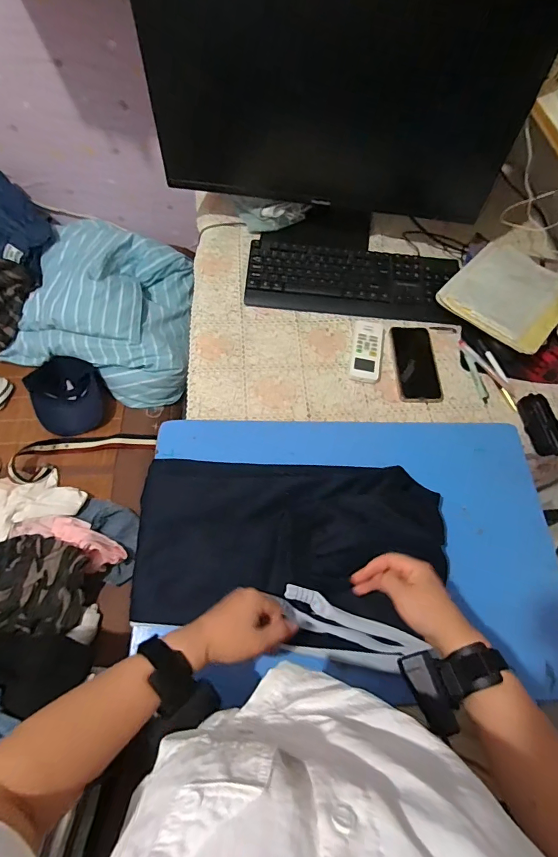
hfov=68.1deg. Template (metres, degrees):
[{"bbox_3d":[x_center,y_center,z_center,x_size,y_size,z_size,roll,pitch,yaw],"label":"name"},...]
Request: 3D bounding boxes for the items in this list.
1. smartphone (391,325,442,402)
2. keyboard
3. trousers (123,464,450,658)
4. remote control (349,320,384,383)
[{"bbox_3d":[0.256,-0.123,0.773,0.081,0.007,0.166,1,63,-3],"label":"smartphone"},{"bbox_3d":[0.150,-0.301,0.841,0.417,0.035,0.157,6,62,0],"label":"keyboard"},{"bbox_3d":[0.017,0.164,0.569,0.424,0.060,0.258,2,63,-3],"label":"trousers"},{"bbox_3d":[0.167,-0.150,0.779,0.054,0.017,0.139,11,62,2],"label":"remote control"}]

